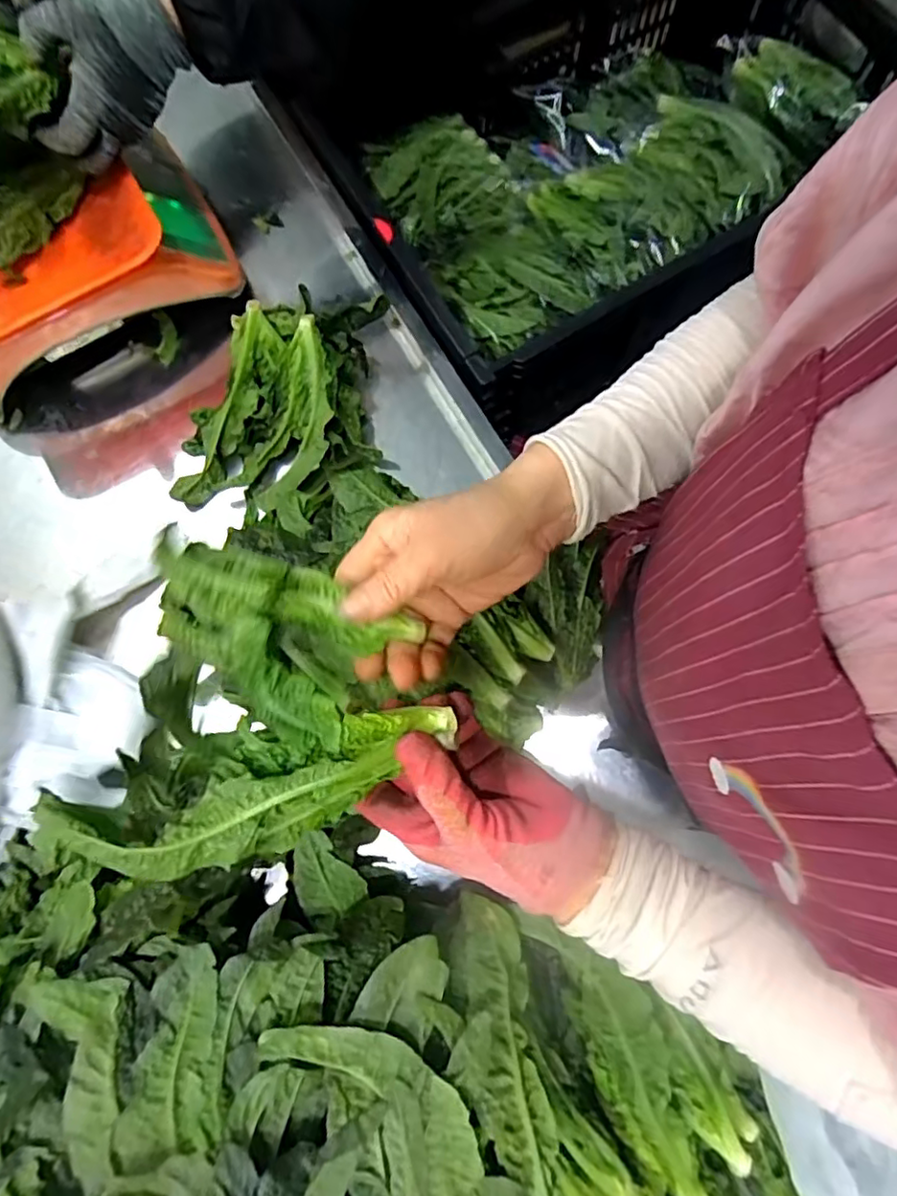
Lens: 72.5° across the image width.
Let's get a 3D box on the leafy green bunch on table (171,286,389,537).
[{"bbox_3d":[-0.159,-0.173,0.555,0.156,0.067,0.210,17,78,4],"label":"leafy green bunch on table"}]

